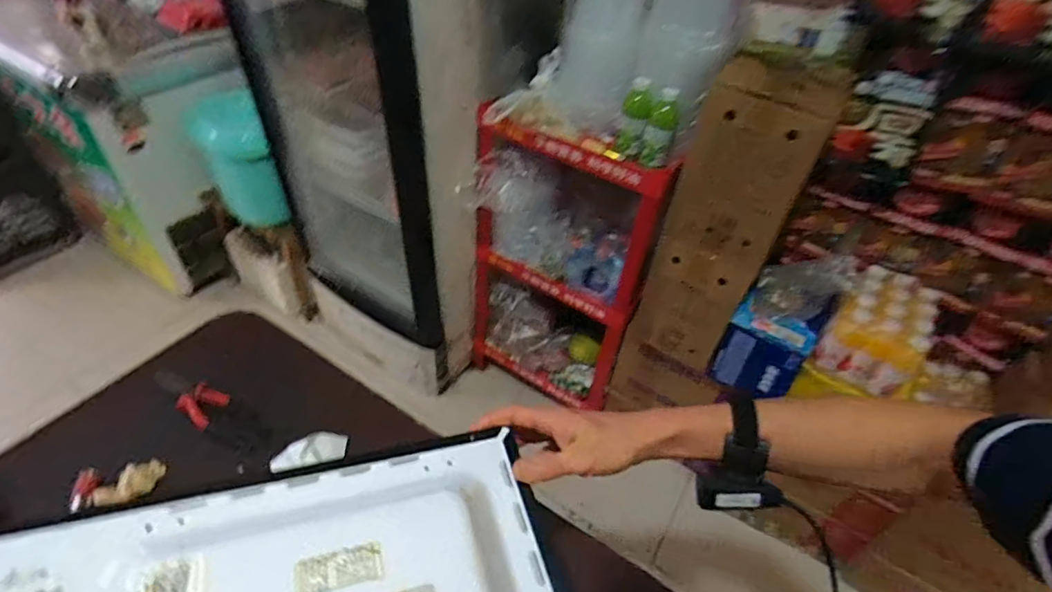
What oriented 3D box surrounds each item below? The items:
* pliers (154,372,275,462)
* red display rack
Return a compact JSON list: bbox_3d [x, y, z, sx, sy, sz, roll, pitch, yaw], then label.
[{"bbox_3d":[-0.461,0.164,0.774,0.208,0.023,0.061,25,47,19],"label":"pliers"},{"bbox_3d":[0.081,-0.068,1.442,0.464,0.803,0.220,21,46,15],"label":"red display rack"}]

